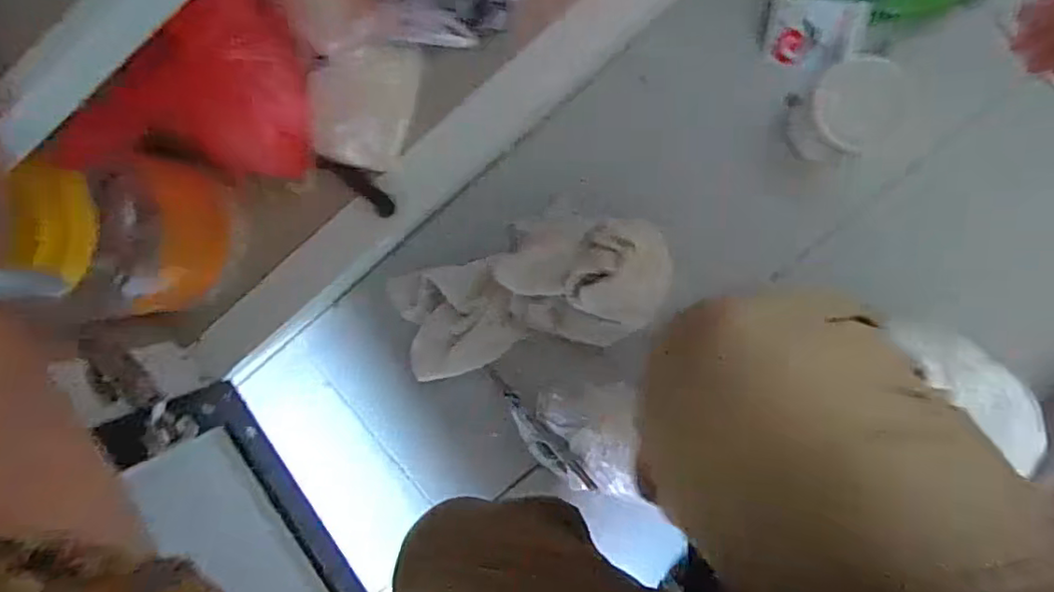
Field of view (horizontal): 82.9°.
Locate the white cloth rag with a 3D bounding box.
[{"bbox_3d":[0.000,-0.001,0.653,0.298,0.052,0.131,-15,95,18],"label":"white cloth rag"}]

